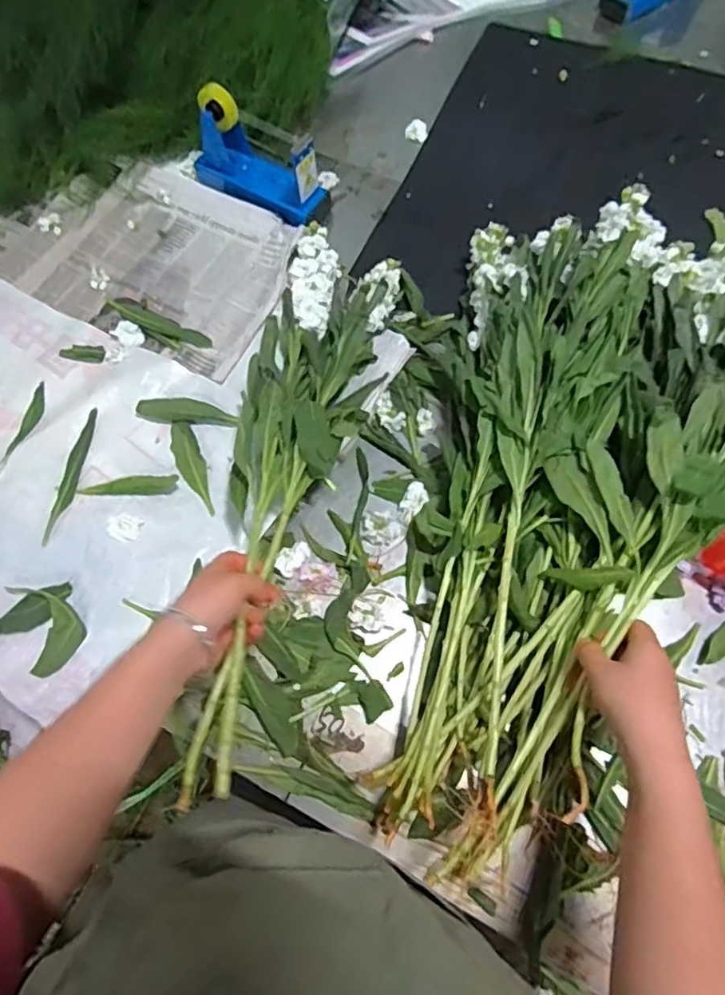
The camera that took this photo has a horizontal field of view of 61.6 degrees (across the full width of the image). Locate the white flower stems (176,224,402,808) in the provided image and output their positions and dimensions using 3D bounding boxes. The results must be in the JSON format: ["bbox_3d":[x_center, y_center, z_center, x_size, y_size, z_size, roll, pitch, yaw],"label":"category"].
[{"bbox_3d":[-0.076,-0.050,0.661,0.148,0.057,0.649,8,58,4],"label":"white flower stems"}]

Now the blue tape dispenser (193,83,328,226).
[{"bbox_3d":[-0.145,-0.474,0.833,0.196,0.114,0.078,33,71,14],"label":"blue tape dispenser"}]

